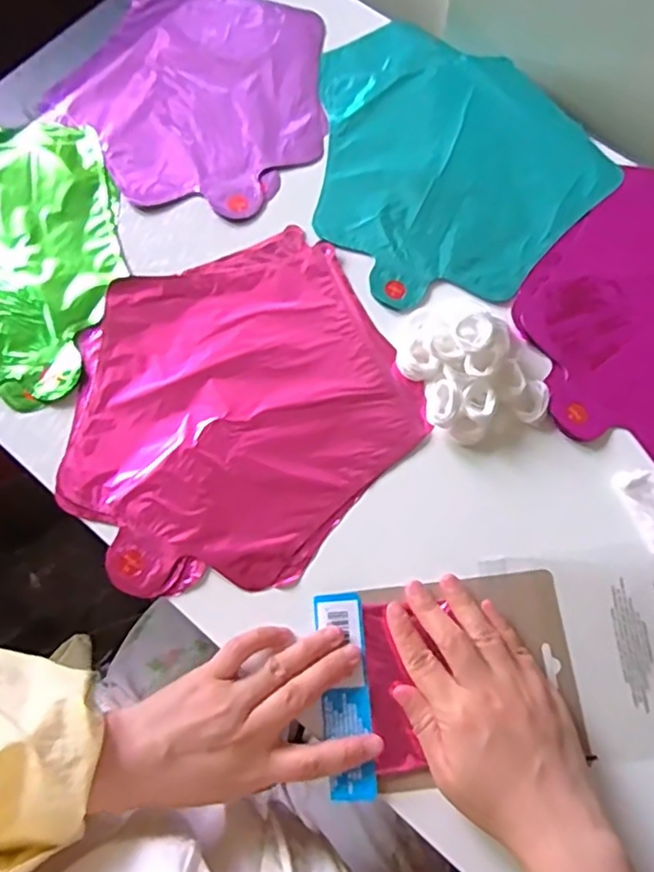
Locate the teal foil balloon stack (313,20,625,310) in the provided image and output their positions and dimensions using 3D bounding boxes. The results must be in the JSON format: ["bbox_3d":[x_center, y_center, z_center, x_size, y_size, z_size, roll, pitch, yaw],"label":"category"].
[{"bbox_3d":[0.088,-0.233,0.519,0.224,0.004,0.269,-29,73,-10],"label":"teal foil balloon stack"}]

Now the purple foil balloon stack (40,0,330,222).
[{"bbox_3d":[-0.105,-0.289,0.539,0.225,0.017,0.229,28,73,9],"label":"purple foil balloon stack"}]

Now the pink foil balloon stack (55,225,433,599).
[{"bbox_3d":[-0.064,-0.019,0.437,0.231,0.006,0.225,-29,73,-10],"label":"pink foil balloon stack"}]

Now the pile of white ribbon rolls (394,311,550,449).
[{"bbox_3d":[0.099,-0.050,0.430,0.088,0.037,0.100,-22,72,-8],"label":"pile of white ribbon rolls"}]

